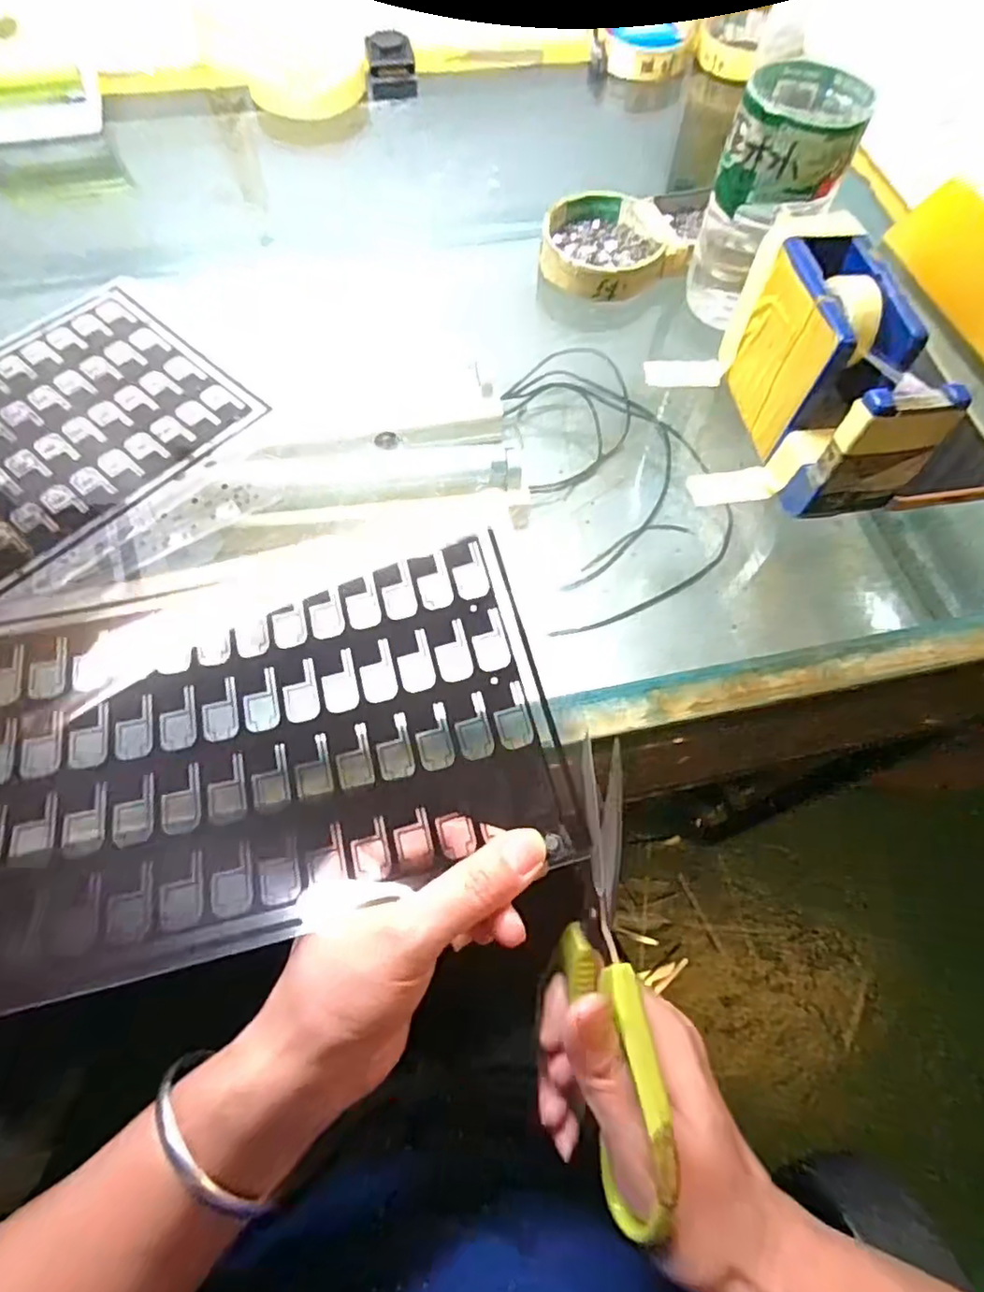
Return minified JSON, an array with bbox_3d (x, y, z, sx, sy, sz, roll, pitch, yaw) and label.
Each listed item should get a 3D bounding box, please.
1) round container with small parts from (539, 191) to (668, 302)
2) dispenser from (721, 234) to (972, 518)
[{"bbox_3d":[0.074,-0.266,0.412,0.079,0.023,0.082,0,63,0],"label":"round container with small parts"},{"bbox_3d":[0.167,-0.137,0.314,0.054,0.075,0.130,-7,64,-5],"label":"dispenser"}]

